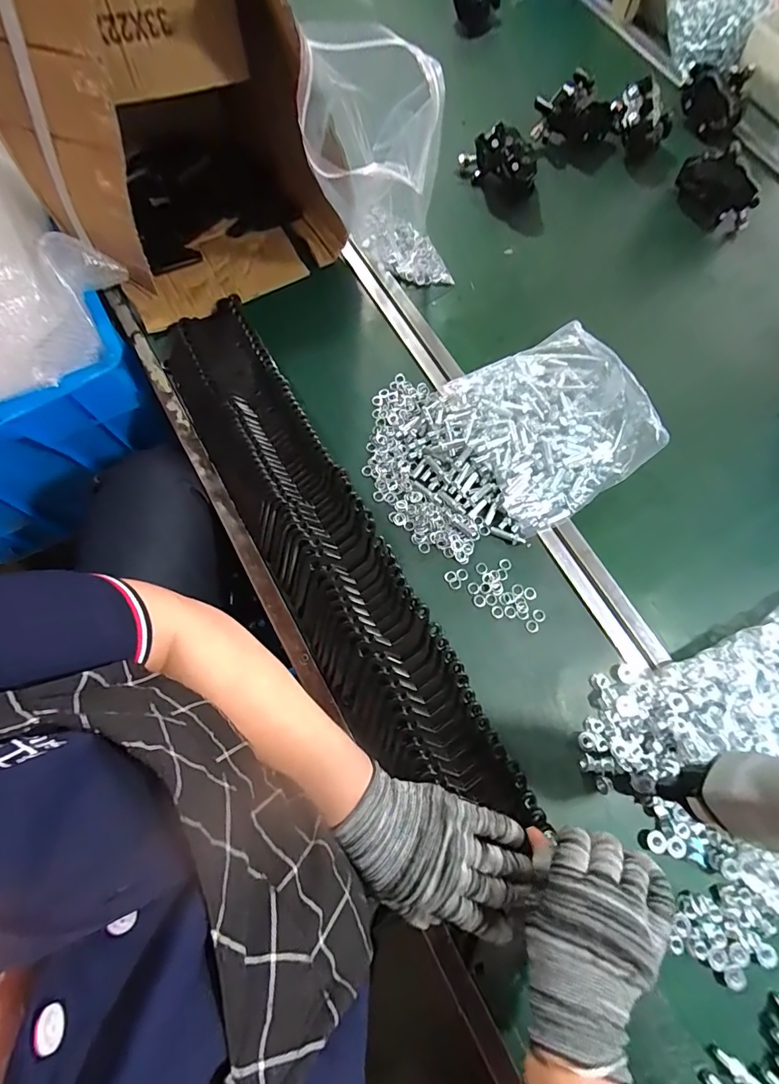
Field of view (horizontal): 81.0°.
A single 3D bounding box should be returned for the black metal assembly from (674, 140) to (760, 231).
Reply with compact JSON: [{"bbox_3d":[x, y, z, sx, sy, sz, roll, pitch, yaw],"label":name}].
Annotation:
[{"bbox_3d":[0.448,-0.484,0.622,0.033,0.075,0.113,-38,76,-13],"label":"black metal assembly"}]

